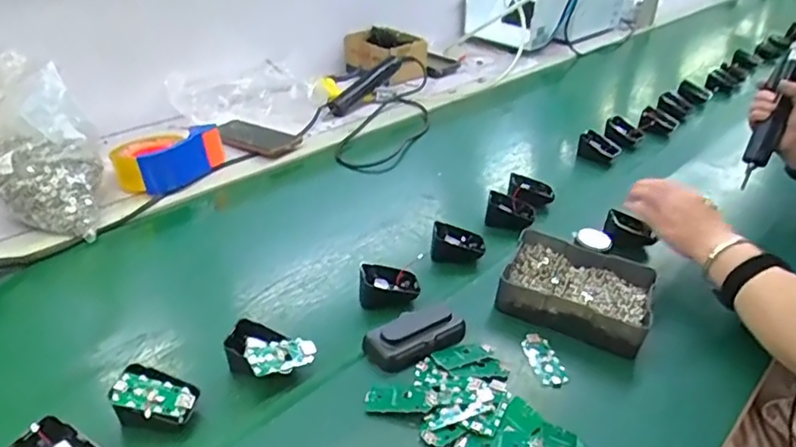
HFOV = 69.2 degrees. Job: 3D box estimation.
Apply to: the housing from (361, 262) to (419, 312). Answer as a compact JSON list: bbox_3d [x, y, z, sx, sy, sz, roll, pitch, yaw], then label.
[{"bbox_3d":[-0.010,0.072,0.662,0.067,0.034,0.055,0,32,-4],"label":"housing"}]

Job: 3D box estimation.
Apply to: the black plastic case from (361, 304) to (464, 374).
[{"bbox_3d":[0.020,0.113,0.593,0.101,0.034,0.054,-26,42,-38],"label":"black plastic case"}]

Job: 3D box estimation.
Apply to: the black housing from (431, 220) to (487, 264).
[{"bbox_3d":[0.078,0.024,0.738,0.069,0.036,0.043,6,32,6],"label":"black housing"}]

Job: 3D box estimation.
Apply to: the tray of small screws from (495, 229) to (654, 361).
[{"bbox_3d":[0.204,0.072,0.659,0.154,0.042,0.122,15,34,19],"label":"tray of small screws"}]

